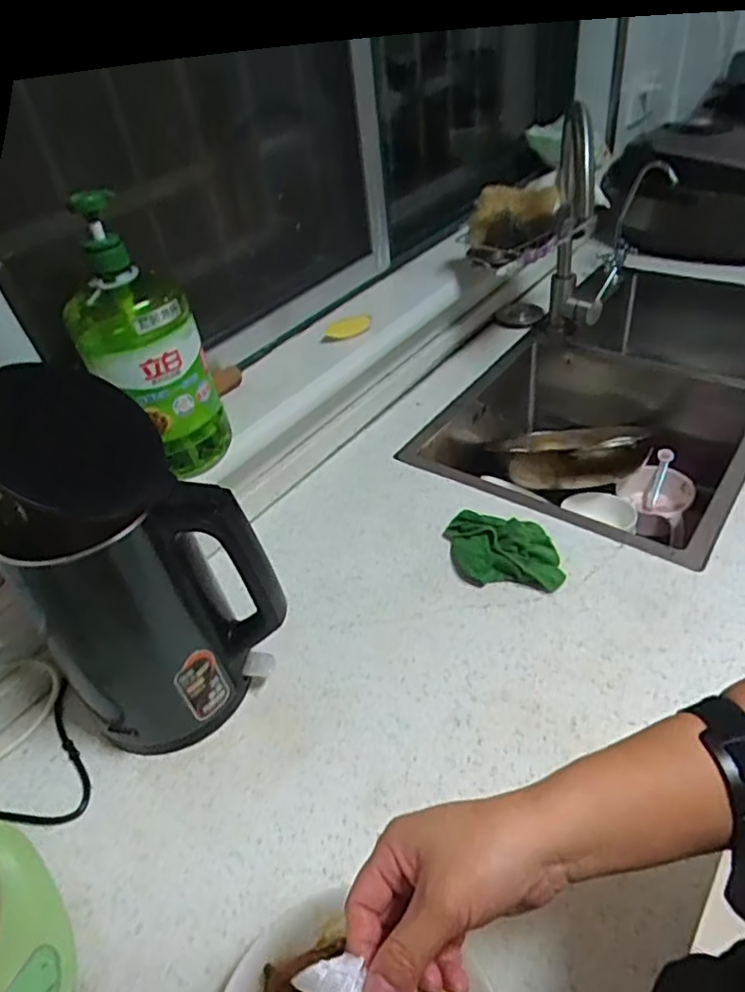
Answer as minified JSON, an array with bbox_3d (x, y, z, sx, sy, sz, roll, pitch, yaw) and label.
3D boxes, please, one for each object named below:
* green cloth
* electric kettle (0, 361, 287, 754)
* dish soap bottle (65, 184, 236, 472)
[{"bbox_3d":[0.143,0.053,0.695,0.126,0.037,0.094,1,43,10],"label":"green cloth"},{"bbox_3d":[-0.187,0.062,0.521,0.178,0.326,0.128,-22,44,-15],"label":"electric kettle"},{"bbox_3d":[-0.213,-0.147,0.605,0.076,0.264,0.115,12,46,21],"label":"dish soap bottle"}]

